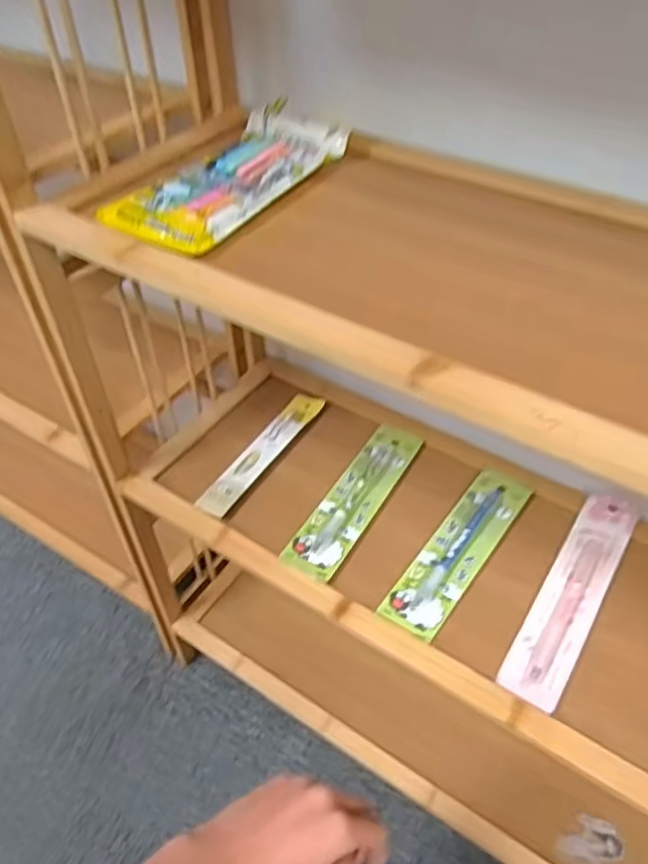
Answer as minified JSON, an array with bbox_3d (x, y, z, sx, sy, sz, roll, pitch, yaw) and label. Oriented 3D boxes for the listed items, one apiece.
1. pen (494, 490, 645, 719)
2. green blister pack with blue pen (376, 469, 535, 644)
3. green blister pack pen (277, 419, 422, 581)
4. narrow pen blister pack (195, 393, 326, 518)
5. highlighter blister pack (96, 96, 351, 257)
[{"bbox_3d":[0.202,0.127,0.530,0.045,0.013,0.203,23,48,25],"label":"pen"},{"bbox_3d":[0.117,0.097,0.560,0.051,0.010,0.178,26,49,28],"label":"green blister pack with blue pen"},{"bbox_3d":[0.031,0.056,0.600,0.050,0.008,0.185,21,47,23],"label":"green blister pack pen"},{"bbox_3d":[-0.057,0.016,0.638,0.029,0.010,0.174,21,47,24],"label":"narrow pen blister pack"},{"bbox_3d":[-0.061,-0.173,0.442,0.081,0.018,0.174,23,48,25],"label":"highlighter blister pack"}]

